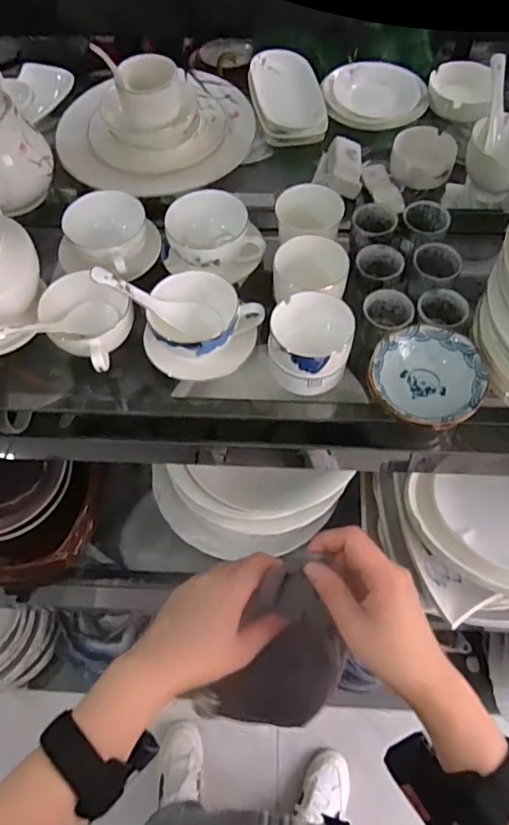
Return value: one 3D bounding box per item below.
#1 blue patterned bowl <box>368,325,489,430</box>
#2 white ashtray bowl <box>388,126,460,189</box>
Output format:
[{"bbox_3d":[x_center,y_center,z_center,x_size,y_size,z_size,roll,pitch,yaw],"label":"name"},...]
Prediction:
[{"bbox_3d":[0.155,-0.030,0.483,0.097,0.033,0.095,-1,61,1],"label":"blue patterned bowl"},{"bbox_3d":[0.204,-0.312,0.646,0.073,0.028,0.080,-1,61,1],"label":"white ashtray bowl"}]

